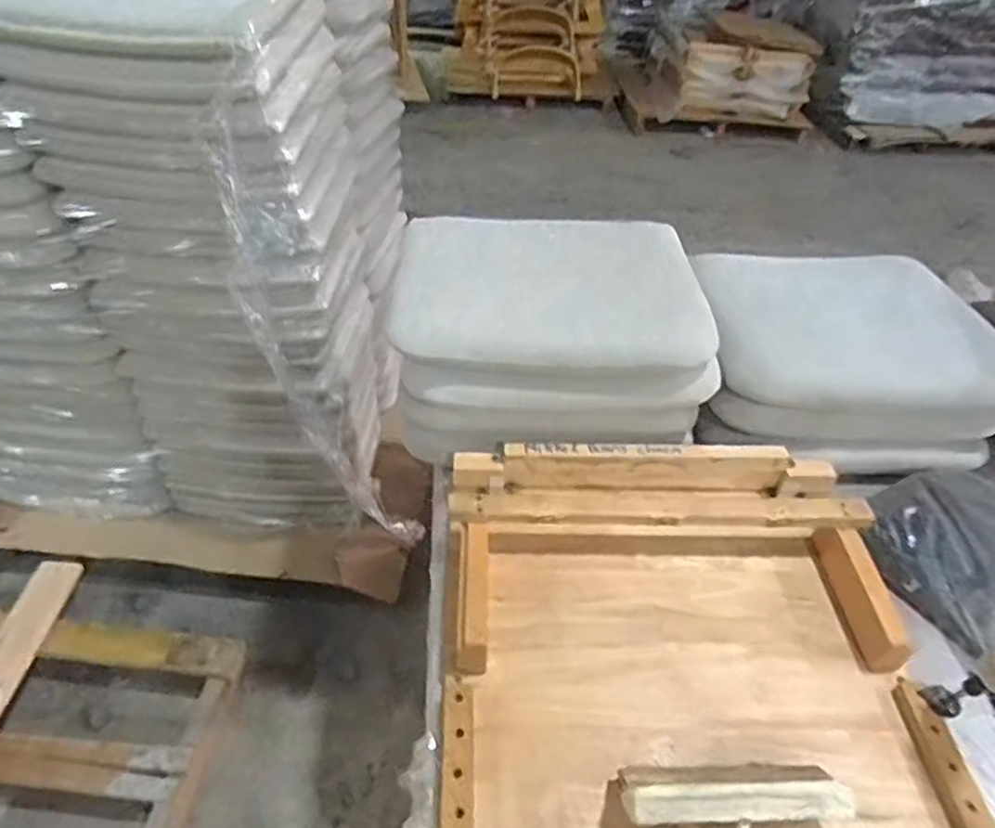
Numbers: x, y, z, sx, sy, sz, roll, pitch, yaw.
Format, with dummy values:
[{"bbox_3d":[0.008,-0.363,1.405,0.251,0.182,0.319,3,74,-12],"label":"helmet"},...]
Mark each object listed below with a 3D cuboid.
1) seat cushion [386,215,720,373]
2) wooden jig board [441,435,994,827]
[{"bbox_3d":[0.077,-0.187,1.005,0.440,0.063,0.350,4,43,-1],"label":"seat cushion"},{"bbox_3d":[0.208,0.286,0.781,0.549,0.100,0.623,2,43,-4],"label":"wooden jig board"}]

